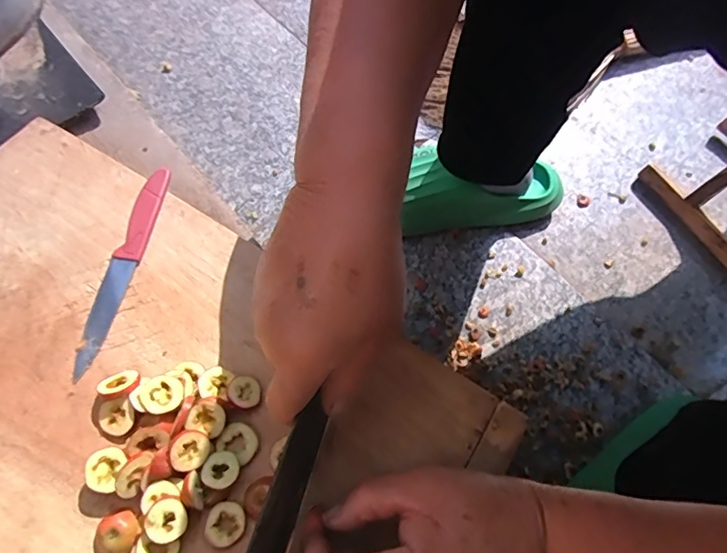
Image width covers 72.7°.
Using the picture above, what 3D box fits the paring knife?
[{"bbox_3d":[-0.177,-0.010,0.363,0.020,0.007,0.167,10,64,2],"label":"paring knife"}]

